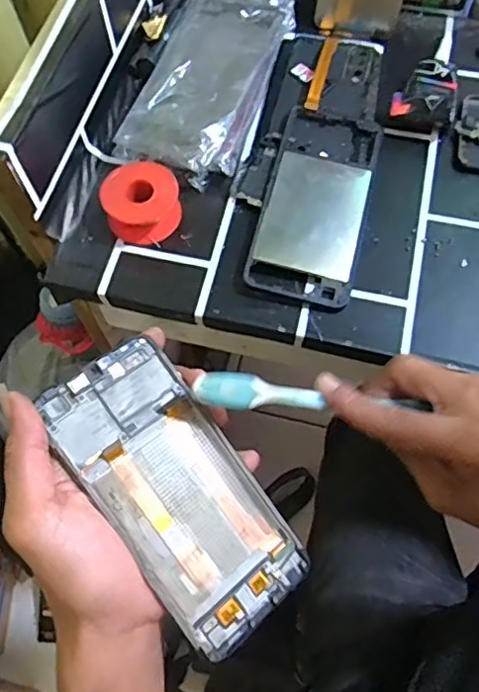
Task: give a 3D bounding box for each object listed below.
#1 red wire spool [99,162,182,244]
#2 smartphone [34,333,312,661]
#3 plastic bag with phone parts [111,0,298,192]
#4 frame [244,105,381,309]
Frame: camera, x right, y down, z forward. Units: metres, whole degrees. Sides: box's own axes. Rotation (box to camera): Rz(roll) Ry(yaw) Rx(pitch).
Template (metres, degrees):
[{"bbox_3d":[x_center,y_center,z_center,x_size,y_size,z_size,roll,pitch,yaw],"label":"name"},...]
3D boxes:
[{"bbox_3d":[-0.069,-0.102,0.414,0.053,0.030,0.048,-14,67,-5],"label":"red wire spool"},{"bbox_3d":[-0.030,0.071,0.285,0.068,0.007,0.148,-35,89,-26],"label":"smartphone"},{"bbox_3d":[-0.023,-0.220,0.456,0.092,0.023,0.202,17,68,9],"label":"plastic bag with phone parts"},{"bbox_3d":[0.055,-0.105,0.423,0.070,0.015,0.161,12,67,7],"label":"frame"}]

